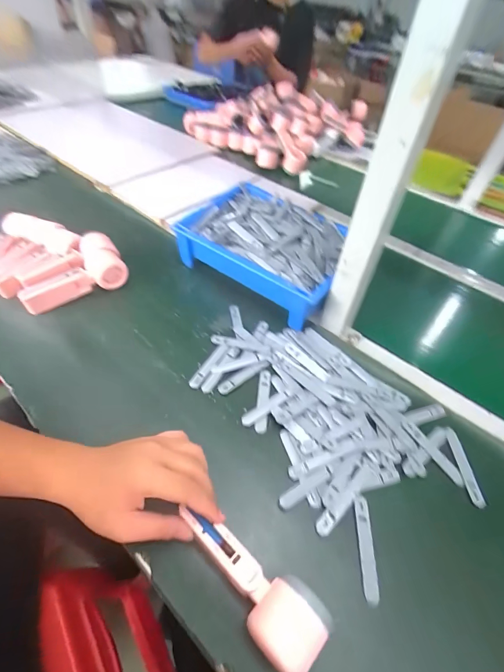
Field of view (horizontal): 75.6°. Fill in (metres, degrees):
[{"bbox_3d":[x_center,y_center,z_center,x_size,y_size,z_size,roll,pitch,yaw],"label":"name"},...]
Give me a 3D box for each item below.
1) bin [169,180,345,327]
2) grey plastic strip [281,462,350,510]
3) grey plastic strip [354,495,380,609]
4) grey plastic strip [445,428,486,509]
[{"bbox_3d":[0.026,-0.166,0.624,0.312,0.108,0.225,30,52,19],"label":"bin"},{"bbox_3d":[0.064,0.176,0.378,0.075,0.007,0.015,-25,56,-24],"label":"grey plastic strip"},{"bbox_3d":[0.121,0.224,0.346,0.017,0.006,0.095,11,49,-7],"label":"grey plastic strip"},{"bbox_3d":[0.271,0.166,0.415,0.019,0.004,0.097,3,49,-2],"label":"grey plastic strip"}]

